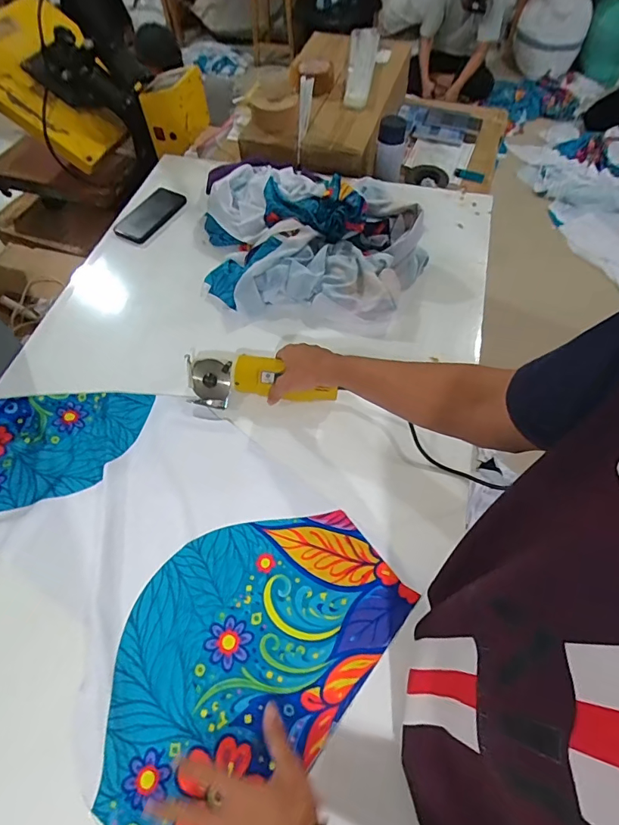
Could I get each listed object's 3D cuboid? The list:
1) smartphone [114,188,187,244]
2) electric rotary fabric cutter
[{"bbox_3d":[-0.356,-0.445,0.992,0.089,0.004,0.177,24,62,15],"label":"smartphone"},{"bbox_3d":[-0.081,-0.047,0.708,0.241,0.052,0.071,5,61,5],"label":"electric rotary fabric cutter"}]

